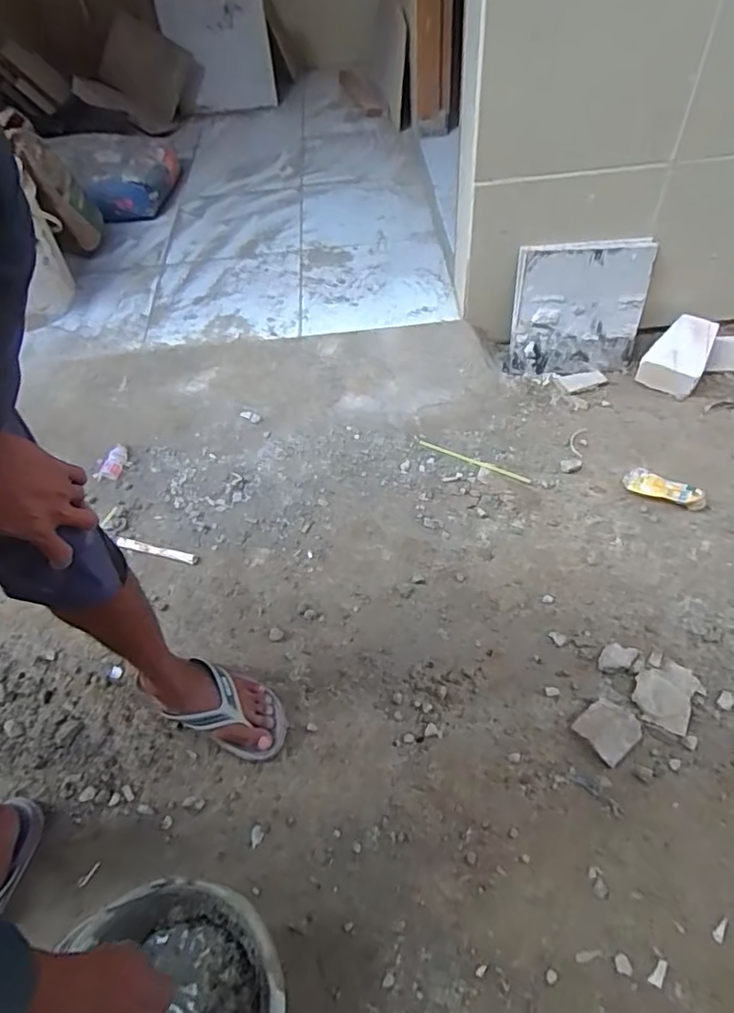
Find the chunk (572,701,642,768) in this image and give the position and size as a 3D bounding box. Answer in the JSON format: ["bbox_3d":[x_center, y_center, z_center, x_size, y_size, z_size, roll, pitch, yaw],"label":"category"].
[{"bbox_3d":[0.373,0.344,0.902,0.088,0.034,0.077,-33,57,-18],"label":"chunk"}]

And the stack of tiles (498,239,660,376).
[{"bbox_3d":[0.486,-0.450,1.353,0.294,0.299,0.022,1,37,3],"label":"stack of tiles"}]

